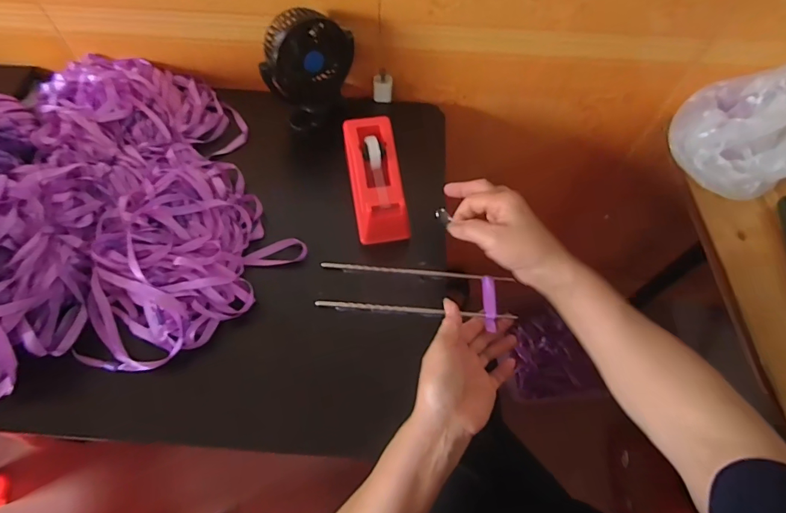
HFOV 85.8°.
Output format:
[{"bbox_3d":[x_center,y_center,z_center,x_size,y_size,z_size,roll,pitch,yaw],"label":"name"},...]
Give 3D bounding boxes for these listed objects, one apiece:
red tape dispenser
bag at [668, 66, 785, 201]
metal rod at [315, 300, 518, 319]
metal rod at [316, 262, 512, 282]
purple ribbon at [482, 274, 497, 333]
[{"bbox_3d":[-0.022,-0.100,0.513,0.060,0.060,0.155,-8,62,-6],"label":"red tape dispenser"},{"bbox_3d":[0.485,-0.181,0.571,0.231,0.120,0.163,-37,68,-20],"label":"bag"},{"bbox_3d":[0.027,0.060,0.474,0.225,0.012,0.009,4,61,-2],"label":"metal rod"},{"bbox_3d":[0.027,0.017,0.487,0.220,0.007,0.008,6,61,2],"label":"metal rod"},{"bbox_3d":[0.110,0.050,0.480,0.013,0.008,0.060,0,67,-2],"label":"purple ribbon"}]

